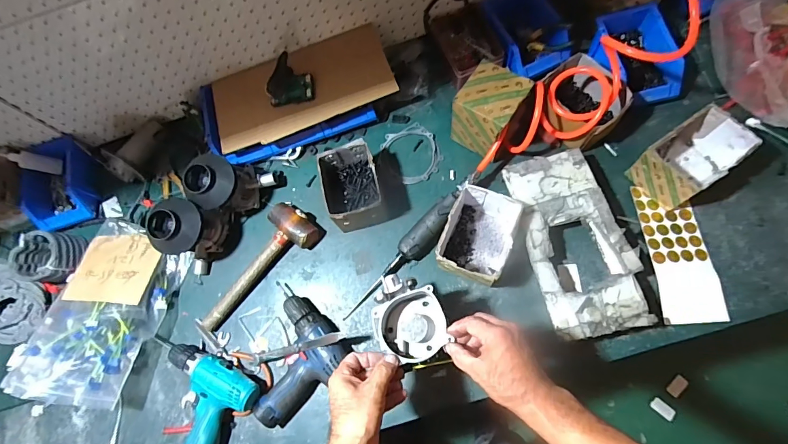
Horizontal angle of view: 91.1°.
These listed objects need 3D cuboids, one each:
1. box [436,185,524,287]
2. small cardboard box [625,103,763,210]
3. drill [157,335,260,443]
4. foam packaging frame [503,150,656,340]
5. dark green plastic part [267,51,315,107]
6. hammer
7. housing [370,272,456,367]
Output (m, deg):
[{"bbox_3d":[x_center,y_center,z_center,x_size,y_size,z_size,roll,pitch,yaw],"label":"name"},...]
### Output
[{"bbox_3d":[0.146,0.028,0.682,0.118,0.107,0.156,20,71,8],"label":"box"},{"bbox_3d":[0.514,-0.109,0.669,0.156,0.110,0.107,-33,73,-12],"label":"small cardboard box"},{"bbox_3d":[-0.370,0.323,0.672,0.225,0.078,0.197,25,71,9],"label":"drill"},{"bbox_3d":[0.304,0.034,0.665,0.160,0.072,0.310,-10,70,-4],"label":"foam packaging frame"},{"bbox_3d":[-0.201,-0.268,0.748,0.085,0.093,0.054,-10,69,-4],"label":"dark green plastic part"},{"bbox_3d":[-0.268,0.081,0.737,0.103,0.058,0.282,41,75,14],"label":"hammer"},{"bbox_3d":[0.020,0.135,0.566,0.100,0.048,0.130,-16,70,-6],"label":"housing"}]

